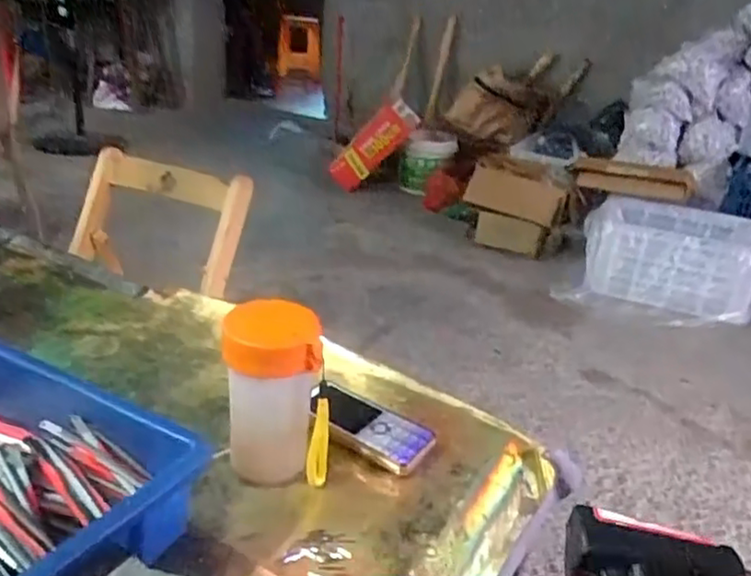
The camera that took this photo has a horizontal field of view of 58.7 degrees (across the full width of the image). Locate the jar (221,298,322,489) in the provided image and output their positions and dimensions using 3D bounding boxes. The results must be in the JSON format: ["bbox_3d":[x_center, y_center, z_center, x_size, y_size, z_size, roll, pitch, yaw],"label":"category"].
[{"bbox_3d":[-0.080,0.080,0.504,0.071,0.144,0.062,-1,26,-13],"label":"jar"}]

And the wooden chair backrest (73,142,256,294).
[{"bbox_3d":[-0.406,-0.119,1.269,0.375,0.249,0.080,17,8,21],"label":"wooden chair backrest"}]

